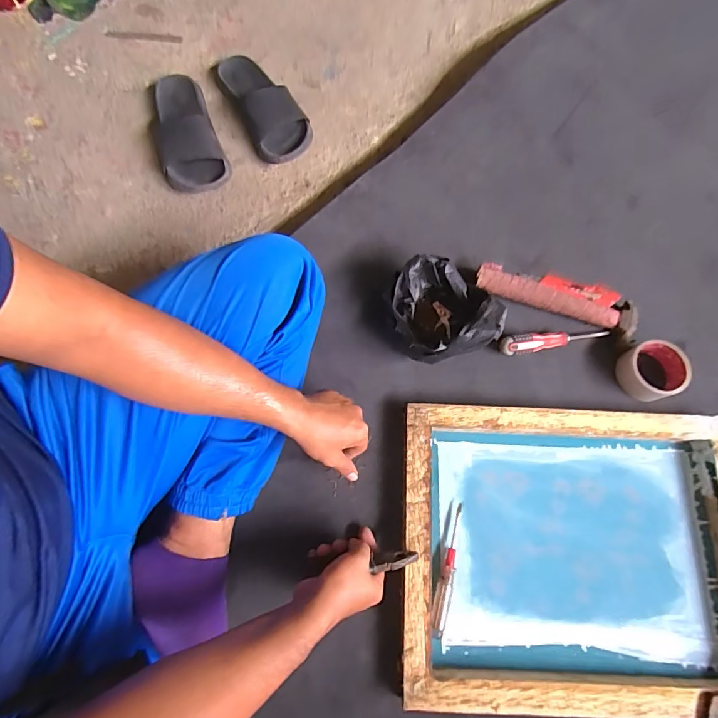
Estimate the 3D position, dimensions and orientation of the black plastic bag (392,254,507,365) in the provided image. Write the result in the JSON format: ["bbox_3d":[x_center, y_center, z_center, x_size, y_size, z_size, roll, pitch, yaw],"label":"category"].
[{"bbox_3d":[0.124,-0.073,0.647,0.160,0.102,0.139,40,79,11],"label":"black plastic bag"}]

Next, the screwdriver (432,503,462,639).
[{"bbox_3d":[0.123,0.287,0.588,0.022,0.022,0.166,15,76,5],"label":"screwdriver"}]

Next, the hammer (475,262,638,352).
[{"bbox_3d":[0.327,-0.098,0.711,0.267,0.033,0.069,20,76,6],"label":"hammer"}]

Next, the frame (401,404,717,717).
[{"bbox_3d":[0.303,0.261,0.593,0.480,0.040,0.381,2,75,2],"label":"frame"}]

